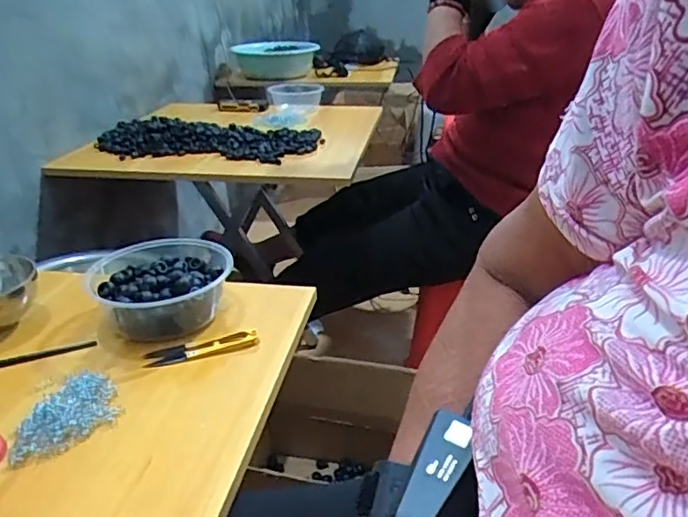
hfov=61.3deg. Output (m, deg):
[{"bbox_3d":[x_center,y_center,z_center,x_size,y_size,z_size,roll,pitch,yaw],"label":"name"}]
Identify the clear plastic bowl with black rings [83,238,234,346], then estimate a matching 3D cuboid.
[{"bbox_3d":[-0.188,0.035,0.599,0.139,0.060,0.138,-1,26,1],"label":"clear plastic bowl with black rings"}]

